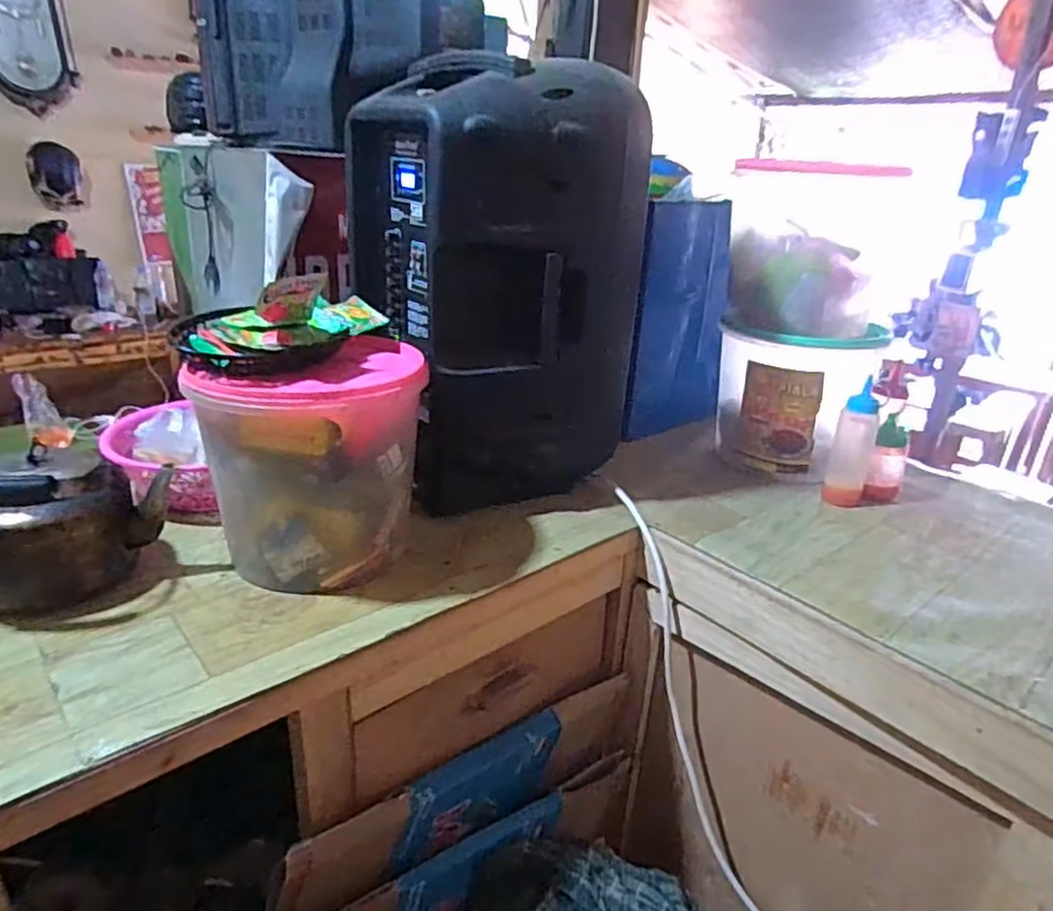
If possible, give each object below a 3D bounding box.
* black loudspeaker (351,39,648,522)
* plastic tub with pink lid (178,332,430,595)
[{"bbox_3d":[-0.041,-0.224,0.933,0.306,0.499,0.254,-12,28,-29],"label":"black loudspeaker"},{"bbox_3d":[-0.238,0.014,0.792,0.230,0.232,0.205,1,22,-5],"label":"plastic tub with pink lid"}]

